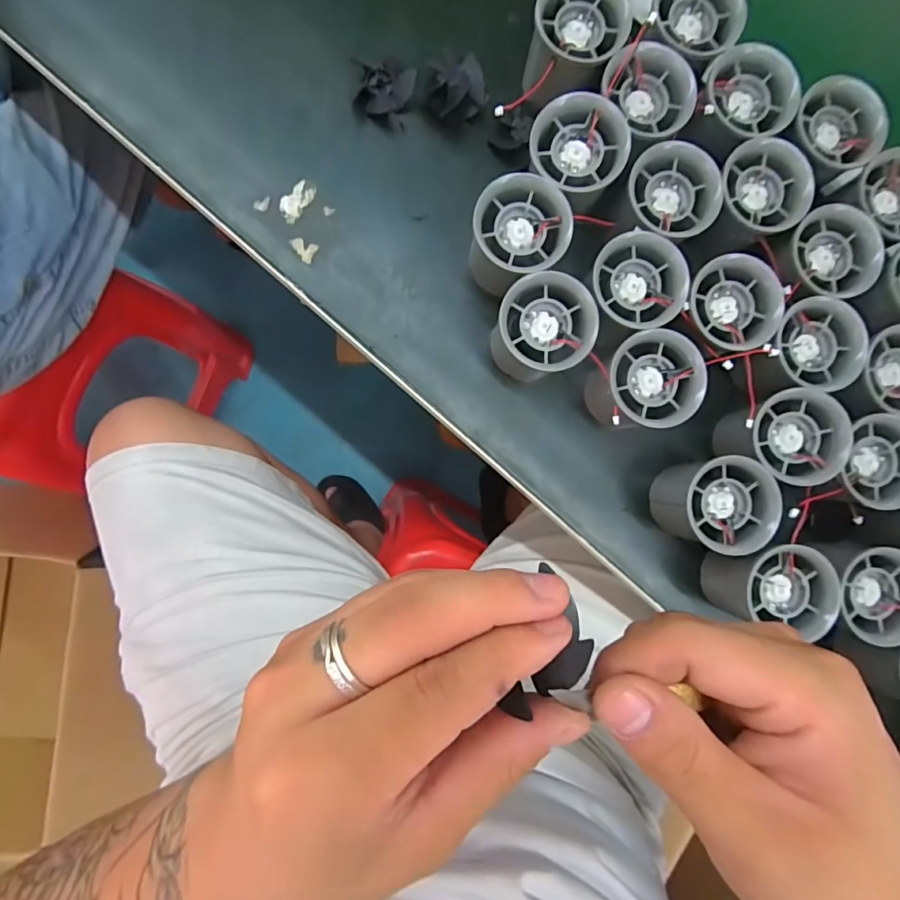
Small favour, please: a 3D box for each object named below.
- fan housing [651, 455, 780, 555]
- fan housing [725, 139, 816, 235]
[{"bbox_3d":[0.164,0.033,0.303,0.055,0.051,0.054,0,87,-6],"label":"fan housing"},{"bbox_3d":[0.189,-0.157,0.287,0.053,0.017,0.046,16,85,-5],"label":"fan housing"}]

